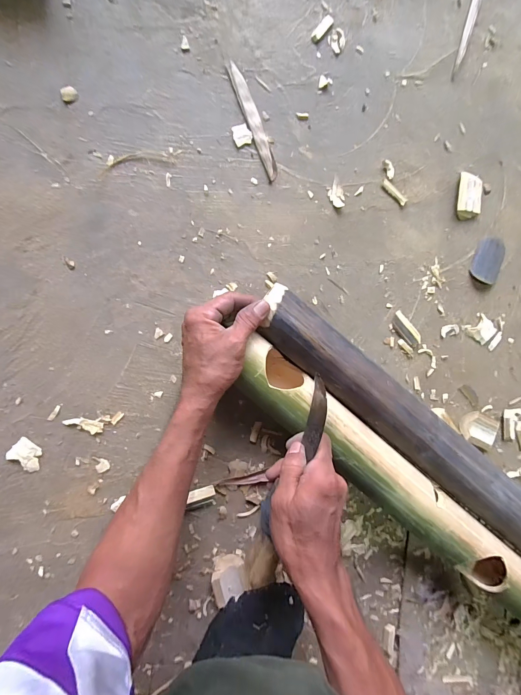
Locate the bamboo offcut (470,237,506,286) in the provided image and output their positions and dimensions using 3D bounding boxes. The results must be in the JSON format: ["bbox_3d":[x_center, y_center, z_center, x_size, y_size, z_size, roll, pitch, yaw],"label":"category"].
[{"bbox_3d":[0.346,-0.133,0.480,0.045,0.011,0.069,18,89,-9],"label":"bamboo offcut"}]

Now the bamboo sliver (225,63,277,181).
[{"bbox_3d":[-0.009,-0.301,0.422,0.019,0.007,0.154,-22,95,-8],"label":"bamboo sliver"}]

